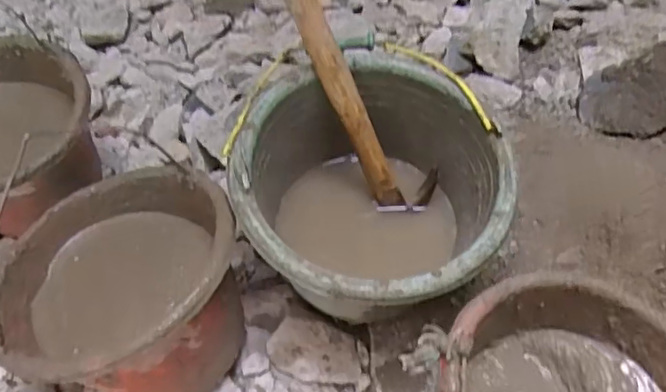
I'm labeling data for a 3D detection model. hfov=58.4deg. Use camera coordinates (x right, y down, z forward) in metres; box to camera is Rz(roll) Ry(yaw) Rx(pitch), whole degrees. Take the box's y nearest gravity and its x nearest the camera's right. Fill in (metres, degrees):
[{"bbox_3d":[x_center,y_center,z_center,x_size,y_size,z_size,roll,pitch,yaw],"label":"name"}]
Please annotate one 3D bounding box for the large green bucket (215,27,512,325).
[{"bbox_3d":[0.039,0.005,0.647,0.268,0.183,0.299,-19,54,-11],"label":"large green bucket"}]

